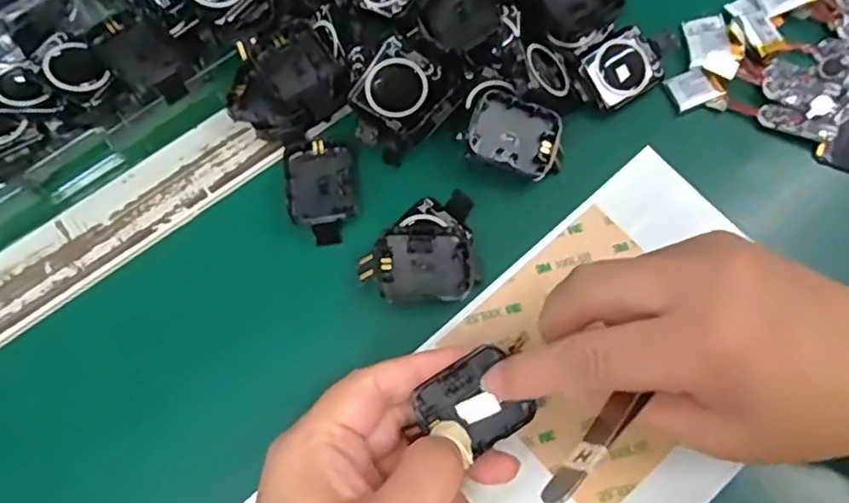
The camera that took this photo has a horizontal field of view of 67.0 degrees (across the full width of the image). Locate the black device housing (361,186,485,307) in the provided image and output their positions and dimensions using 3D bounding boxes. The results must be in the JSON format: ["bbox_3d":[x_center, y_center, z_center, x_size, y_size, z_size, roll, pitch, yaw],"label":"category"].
[{"bbox_3d":[-0.002,0.000,0.287,0.051,0.022,0.048,-10,70,-1],"label":"black device housing"}]

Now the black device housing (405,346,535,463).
[{"bbox_3d":[0.019,0.059,0.250,0.040,0.012,0.033,-29,85,-18],"label":"black device housing"}]

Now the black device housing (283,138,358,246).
[{"bbox_3d":[-0.048,-0.028,0.302,0.031,0.011,0.048,-9,70,0],"label":"black device housing"}]

